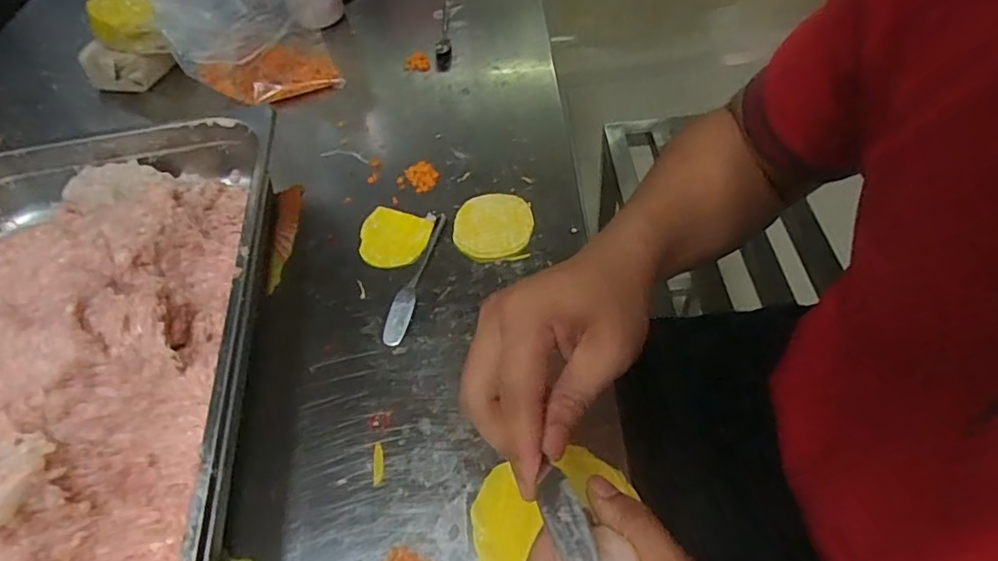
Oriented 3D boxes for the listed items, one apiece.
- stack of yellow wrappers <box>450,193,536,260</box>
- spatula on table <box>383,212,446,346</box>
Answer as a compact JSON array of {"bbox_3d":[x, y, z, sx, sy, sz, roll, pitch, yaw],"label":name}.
[{"bbox_3d":[-0.005,-0.050,0.514,0.069,0.006,0.078,6,53,8],"label":"stack of yellow wrappers"},{"bbox_3d":[-0.069,-0.005,0.483,0.017,0.009,0.135,10,54,11],"label":"spatula on table"}]

